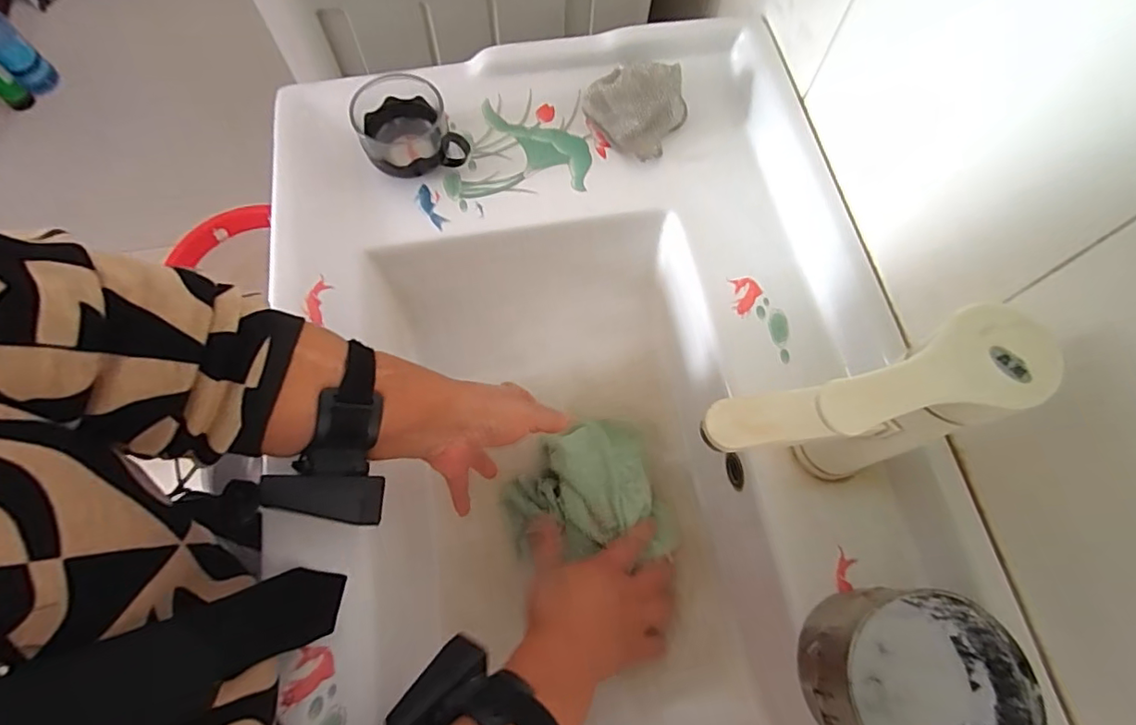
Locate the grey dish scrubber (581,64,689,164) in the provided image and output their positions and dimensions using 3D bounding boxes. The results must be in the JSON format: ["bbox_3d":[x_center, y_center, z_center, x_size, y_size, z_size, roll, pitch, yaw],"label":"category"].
[{"bbox_3d":[0.066,-0.239,0.508,0.080,0.049,0.074,0,68,0],"label":"grey dish scrubber"}]

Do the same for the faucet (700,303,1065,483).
[{"bbox_3d":[0.144,0.039,0.322,0.136,0.189,0.049,-11,68,-5],"label":"faucet"}]

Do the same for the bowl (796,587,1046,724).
[{"bbox_3d":[0.200,0.190,0.327,0.100,0.073,0.099,0,68,0],"label":"bowl"}]

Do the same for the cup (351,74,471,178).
[{"bbox_3d":[-0.139,-0.201,0.480,0.082,0.056,0.075,0,68,0],"label":"cup"}]

